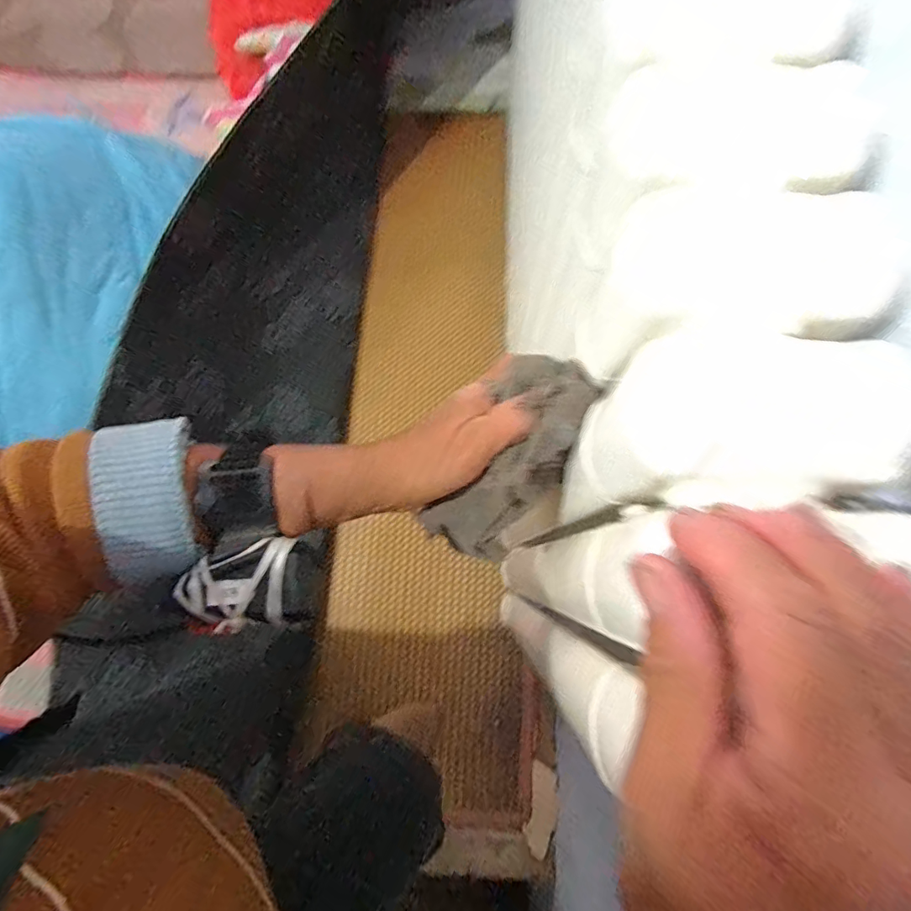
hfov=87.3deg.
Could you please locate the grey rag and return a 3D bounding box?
[{"bbox_3d":[0.028,0.006,0.258,0.053,0.033,0.125,33,118,8],"label":"grey rag"}]

